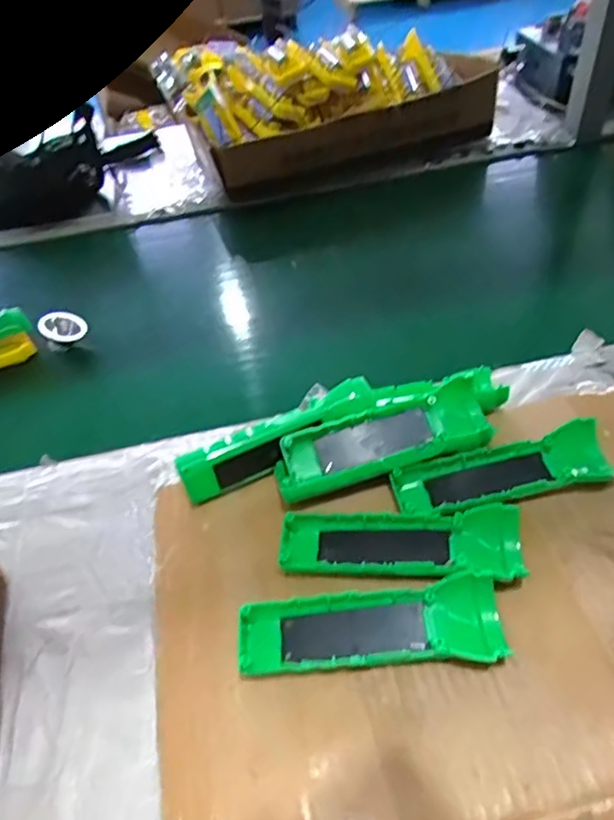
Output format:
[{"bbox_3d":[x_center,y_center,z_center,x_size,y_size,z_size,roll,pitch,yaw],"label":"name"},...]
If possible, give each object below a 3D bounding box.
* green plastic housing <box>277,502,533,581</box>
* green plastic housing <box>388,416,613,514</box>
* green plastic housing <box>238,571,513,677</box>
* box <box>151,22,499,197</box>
[{"bbox_3d":[0.065,0.095,0.394,0.163,0.029,0.049,-2,47,5],"label":"green plastic housing"},{"bbox_3d":[0.148,0.050,0.427,0.162,0.028,0.048,-13,47,-6],"label":"green plastic housing"},{"bbox_3d":[0.040,0.139,0.355,0.161,0.026,0.048,-6,46,0],"label":"green plastic housing"},{"bbox_3d":[0.061,-0.451,0.843,0.443,0.145,0.187,-20,49,-11],"label":"box"}]

